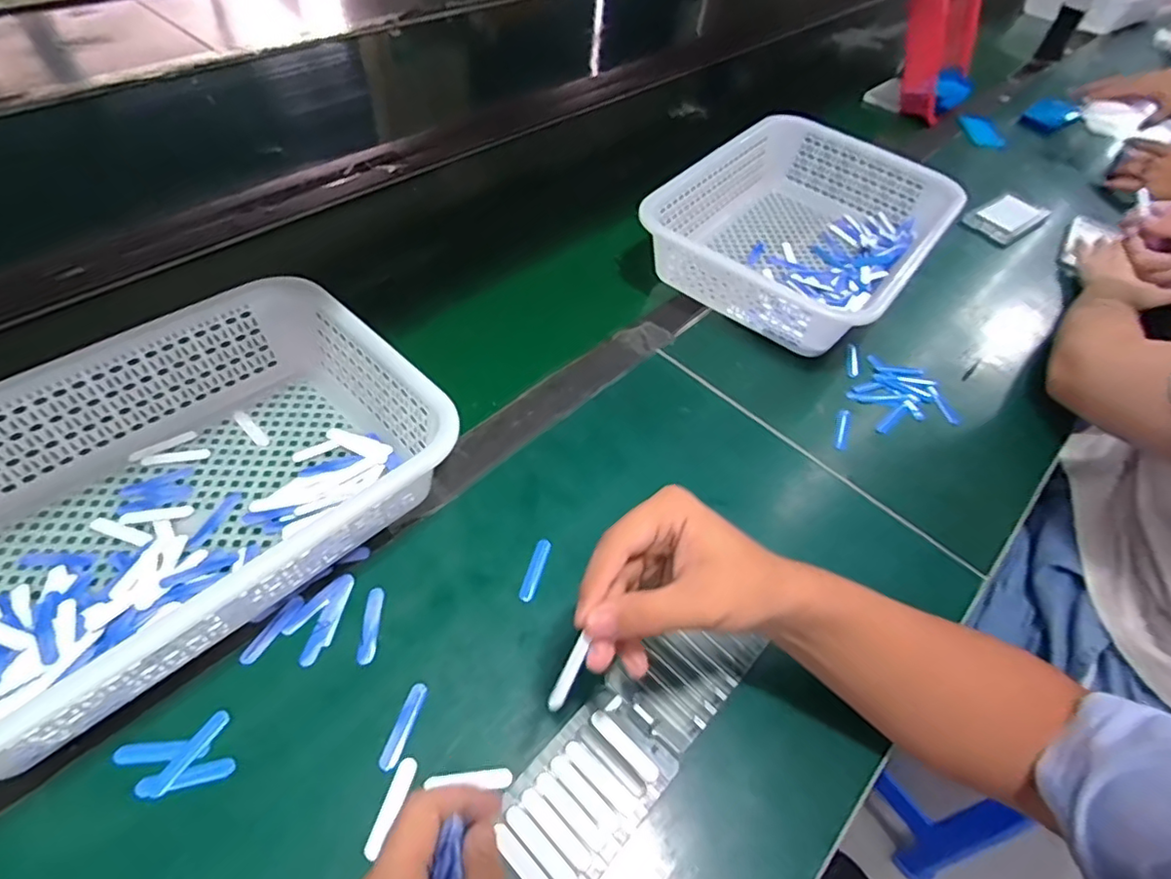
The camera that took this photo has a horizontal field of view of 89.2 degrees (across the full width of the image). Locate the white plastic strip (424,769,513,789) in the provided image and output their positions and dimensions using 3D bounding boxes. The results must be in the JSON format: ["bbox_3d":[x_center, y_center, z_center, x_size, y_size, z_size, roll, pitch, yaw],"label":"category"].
[{"bbox_3d":[-0.068,0.204,0.354,0.049,0.004,0.010,-4,52,-8],"label":"white plastic strip"}]

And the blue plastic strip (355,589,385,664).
[{"bbox_3d":[-0.147,0.127,0.408,0.012,0.004,0.053,1,52,-5],"label":"blue plastic strip"}]

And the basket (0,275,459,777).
[{"bbox_3d":[-0.298,0.035,0.420,0.252,0.083,0.357,38,58,23],"label":"basket"}]

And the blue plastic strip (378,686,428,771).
[{"bbox_3d":[-0.113,0.178,0.370,0.012,0.008,0.052,13,52,5],"label":"blue plastic strip"}]

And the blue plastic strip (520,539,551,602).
[{"bbox_3d":[-0.037,0.098,0.445,0.011,0.005,0.052,13,52,5],"label":"blue plastic strip"}]

